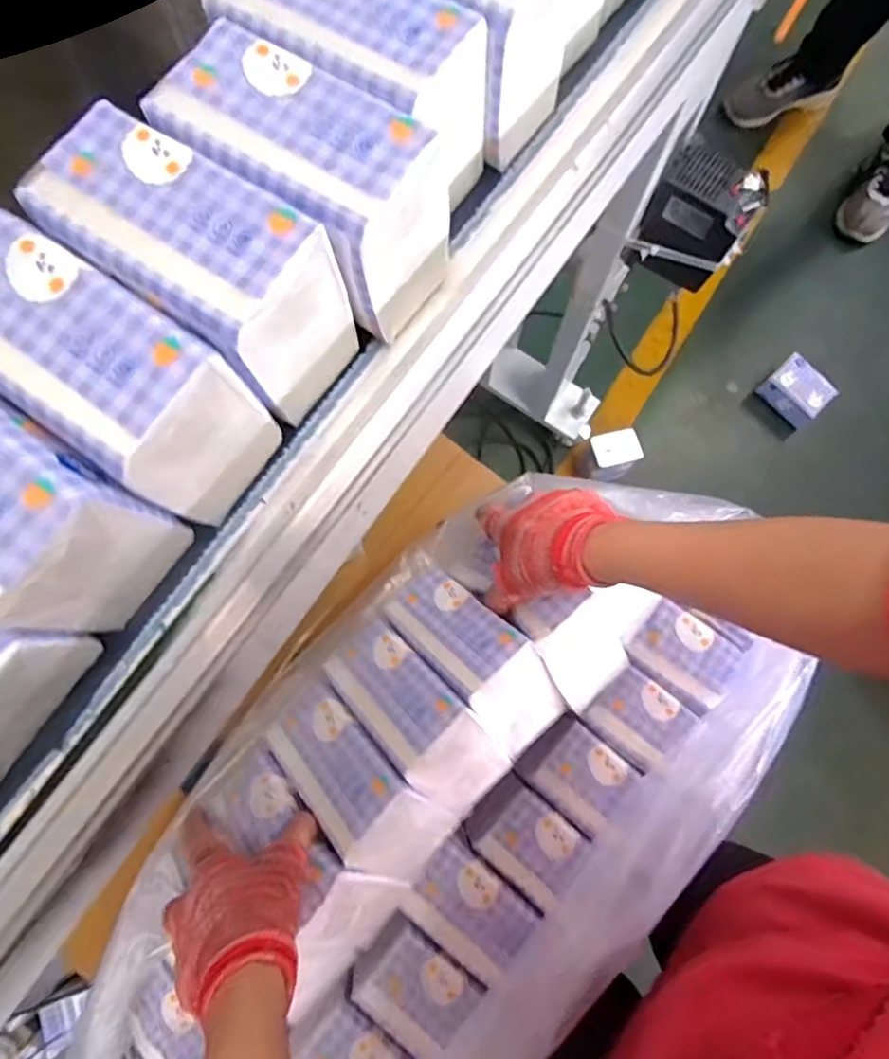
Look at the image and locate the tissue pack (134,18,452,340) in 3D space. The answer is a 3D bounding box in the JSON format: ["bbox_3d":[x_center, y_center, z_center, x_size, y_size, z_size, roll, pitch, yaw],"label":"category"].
[{"bbox_3d":[-0.059,-0.164,0.289,0.123,0.084,0.072,37,78,7],"label":"tissue pack"}]

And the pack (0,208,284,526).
[{"bbox_3d":[-0.147,-0.063,0.265,0.125,0.088,0.065,33,78,6],"label":"pack"}]

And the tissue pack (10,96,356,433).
[{"bbox_3d":[-0.111,-0.117,0.276,0.119,0.086,0.062,36,78,7],"label":"tissue pack"}]

